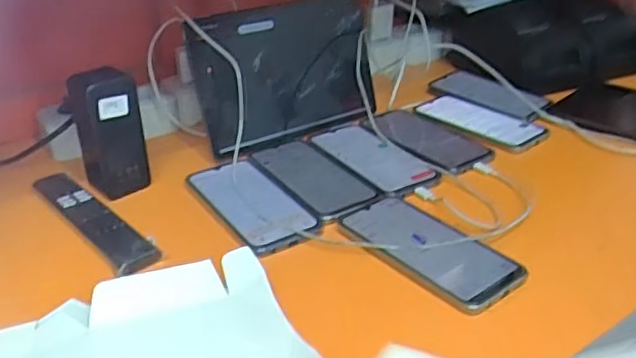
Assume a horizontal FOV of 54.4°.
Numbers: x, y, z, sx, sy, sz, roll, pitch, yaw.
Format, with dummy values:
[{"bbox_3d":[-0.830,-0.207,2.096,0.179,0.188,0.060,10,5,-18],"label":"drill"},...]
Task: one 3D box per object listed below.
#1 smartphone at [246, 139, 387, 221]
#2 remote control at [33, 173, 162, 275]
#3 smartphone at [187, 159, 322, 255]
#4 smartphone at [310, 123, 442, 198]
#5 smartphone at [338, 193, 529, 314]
[{"bbox_3d":[-0.004,-0.005,0.696,0.086,0.005,0.175,-16,33,-27],"label":"smartphone"},{"bbox_3d":[-0.227,0.038,0.624,0.042,0.012,0.215,-23,36,-36],"label":"remote control"},{"bbox_3d":[-0.068,0.021,0.650,0.082,0.006,0.173,-17,33,-28],"label":"smartphone"},{"bbox_3d":[0.063,-0.028,0.732,0.076,0.006,0.172,-17,33,-28],"label":"smartphone"},{"bbox_3d":[0.104,0.058,0.574,0.081,0.011,0.170,-22,35,-34],"label":"smartphone"}]

